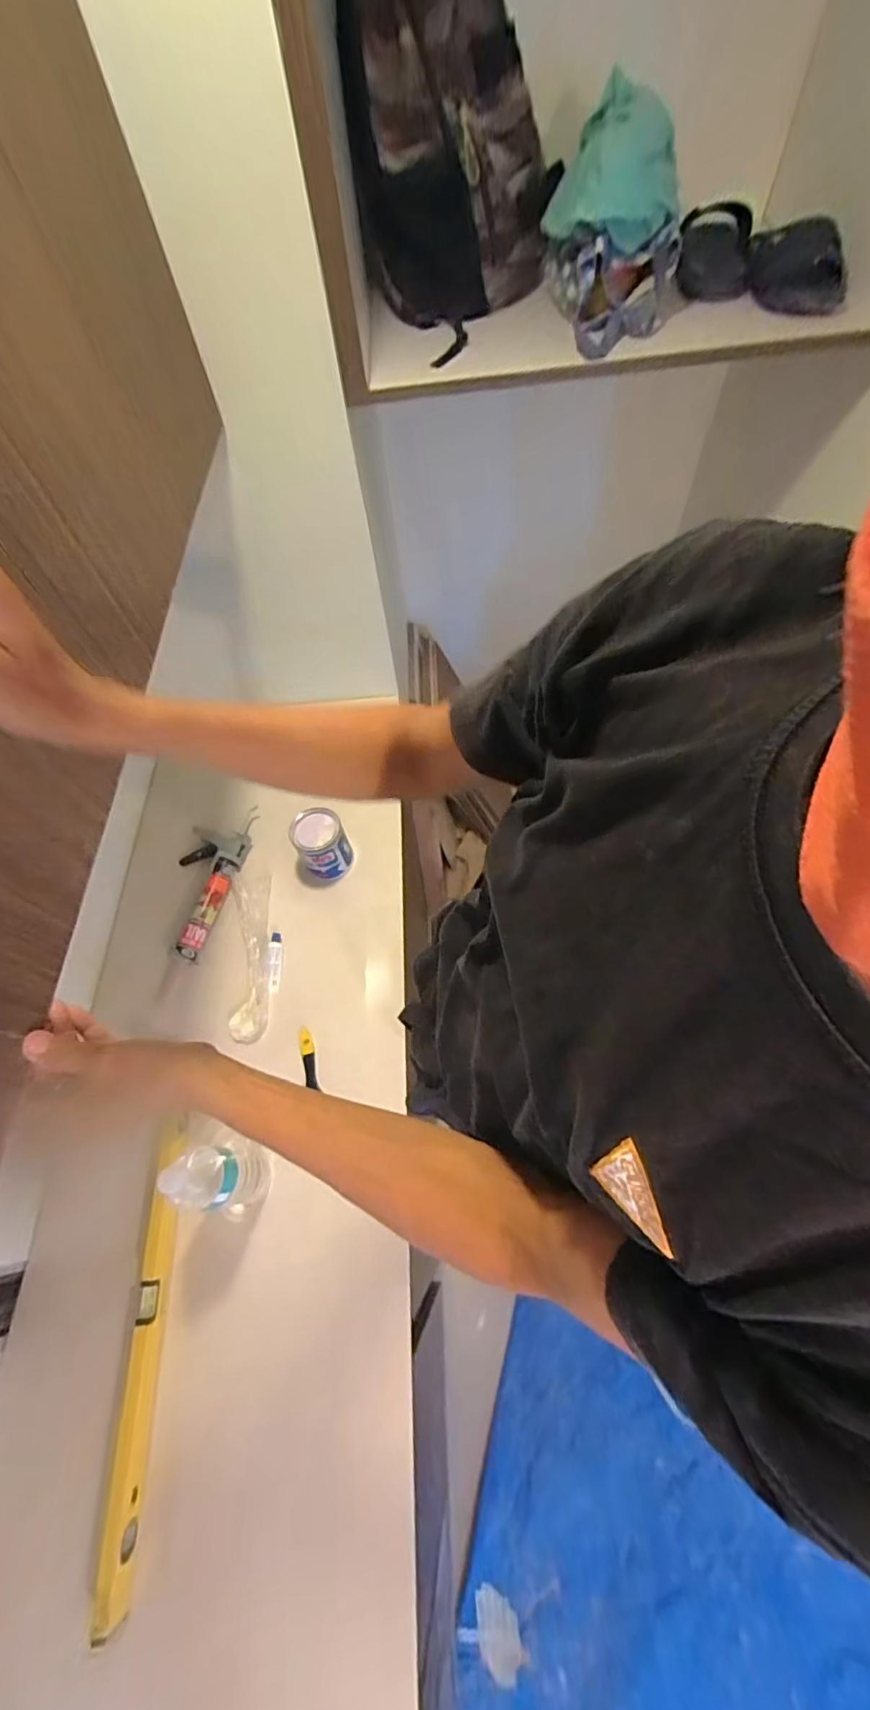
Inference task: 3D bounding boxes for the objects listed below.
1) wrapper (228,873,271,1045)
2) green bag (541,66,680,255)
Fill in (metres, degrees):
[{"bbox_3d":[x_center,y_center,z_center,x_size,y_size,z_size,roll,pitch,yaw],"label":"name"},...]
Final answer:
[{"bbox_3d":[-0.351,0.177,1.029,0.085,0.041,0.337,-9,61,-1],"label":"wrapper"},{"bbox_3d":[0.305,-1.166,0.917,0.212,0.133,0.245,8,62,8],"label":"green bag"}]

